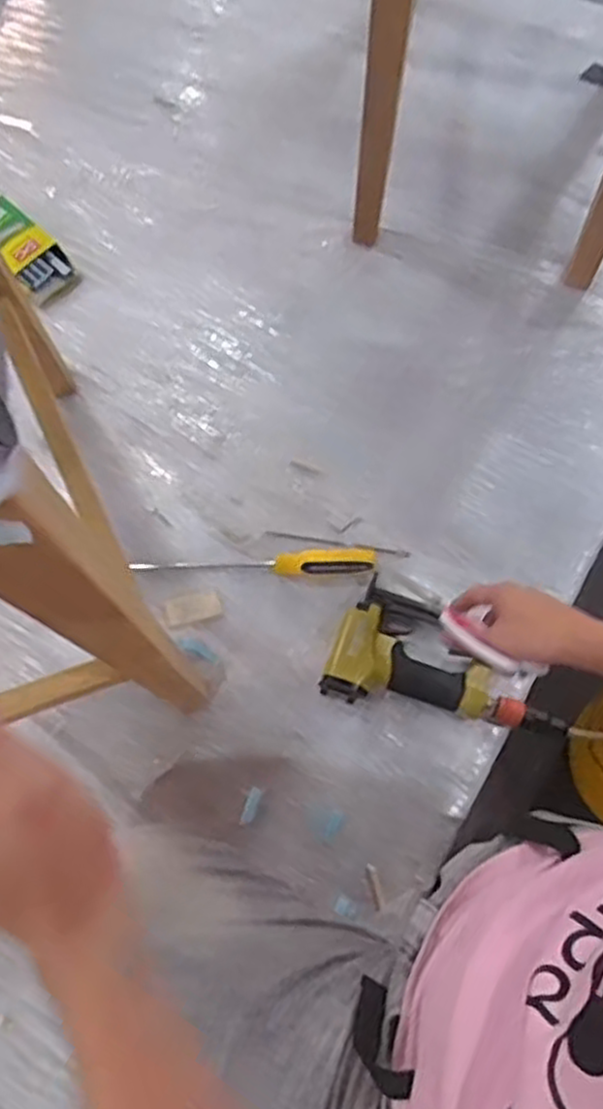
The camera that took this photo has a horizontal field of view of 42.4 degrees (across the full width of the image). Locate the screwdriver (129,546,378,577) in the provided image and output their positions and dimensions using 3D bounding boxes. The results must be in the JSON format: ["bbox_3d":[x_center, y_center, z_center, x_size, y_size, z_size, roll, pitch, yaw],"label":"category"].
[{"bbox_3d":[-0.054,0.007,0.876,0.271,0.027,0.034,0,71,0],"label":"screwdriver"}]

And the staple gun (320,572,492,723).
[{"bbox_3d":[0.122,0.118,0.824,0.166,0.042,0.128,25,73,8],"label":"staple gun"}]

